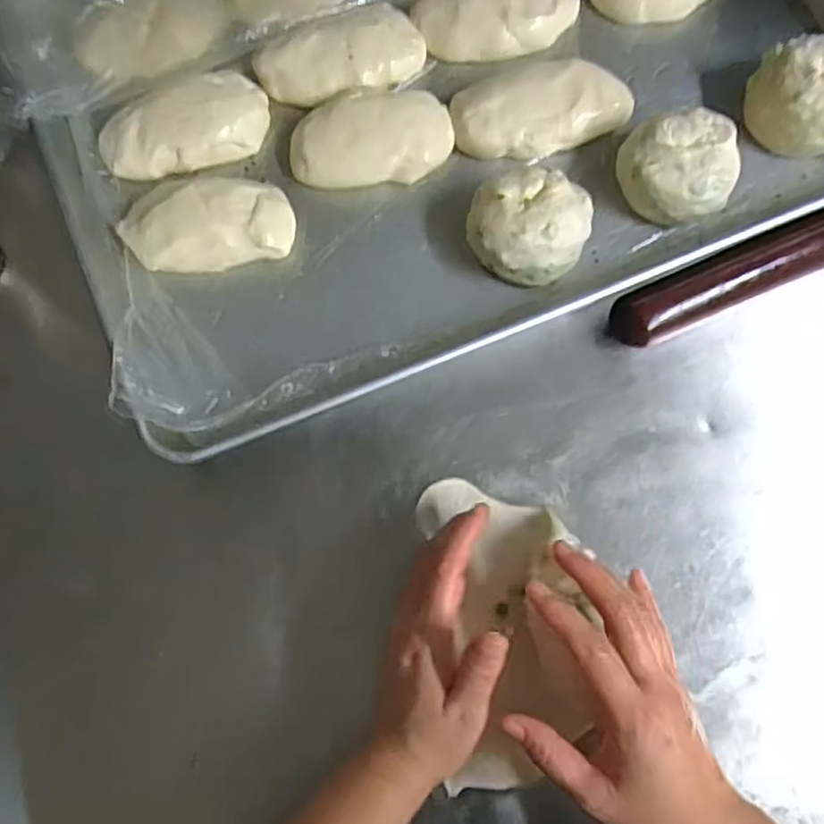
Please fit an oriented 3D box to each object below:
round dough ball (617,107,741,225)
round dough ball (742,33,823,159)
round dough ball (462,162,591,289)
[{"bbox_3d":[0.186,-0.169,0.505,0.072,0.054,0.066,0,77,0],"label":"round dough ball"},{"bbox_3d":[0.287,-0.228,0.517,0.069,0.053,0.070,0,77,0],"label":"round dough ball"},{"bbox_3d":[0.082,-0.129,0.495,0.083,0.050,0.072,14,78,3],"label":"round dough ball"}]

